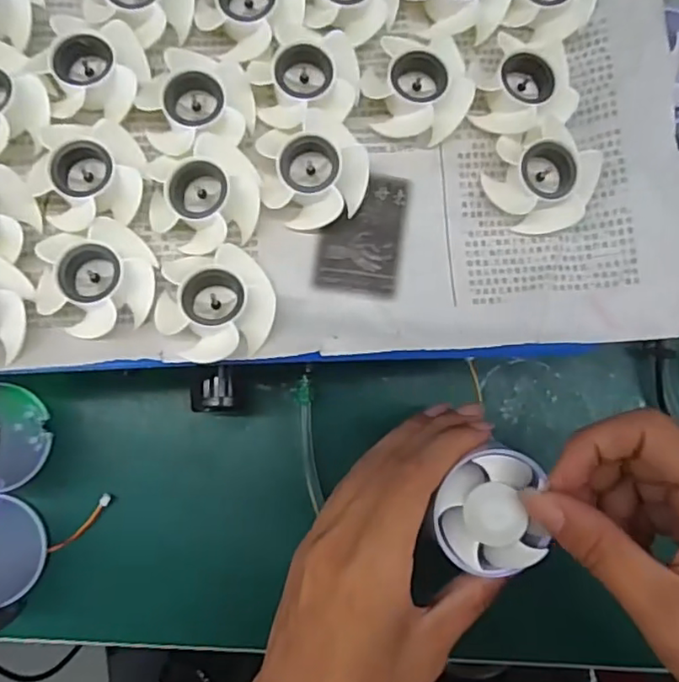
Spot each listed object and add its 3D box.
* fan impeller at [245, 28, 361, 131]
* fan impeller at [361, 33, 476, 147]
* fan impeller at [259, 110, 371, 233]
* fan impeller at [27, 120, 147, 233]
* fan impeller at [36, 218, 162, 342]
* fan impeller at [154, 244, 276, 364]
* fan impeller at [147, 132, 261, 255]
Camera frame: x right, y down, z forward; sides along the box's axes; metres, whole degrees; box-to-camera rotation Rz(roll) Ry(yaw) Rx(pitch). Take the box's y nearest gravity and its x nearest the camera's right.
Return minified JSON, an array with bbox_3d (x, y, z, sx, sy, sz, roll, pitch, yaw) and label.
[{"bbox_3d":[-0.013,-0.104,0.240,0.042,0.015,0.040,0,83,-3],"label":"fan impeller"},{"bbox_3d":[0.032,-0.102,0.243,0.045,0.016,0.043,-9,84,-4],"label":"fan impeller"},{"bbox_3d":[-0.011,-0.066,0.237,0.041,0.018,0.040,0,83,-3],"label":"fan impeller"},{"bbox_3d":[-0.097,-0.064,0.231,0.043,0.014,0.039,-10,84,-4],"label":"fan impeller"},{"bbox_3d":[-0.092,-0.024,0.227,0.042,0.013,0.040,0,83,-3],"label":"fan impeller"},{"bbox_3d":[-0.046,-0.014,0.223,0.041,0.014,0.041,0,83,-3],"label":"fan impeller"},{"bbox_3d":[-0.052,-0.057,0.232,0.041,0.016,0.041,0,83,-3],"label":"fan impeller"}]

